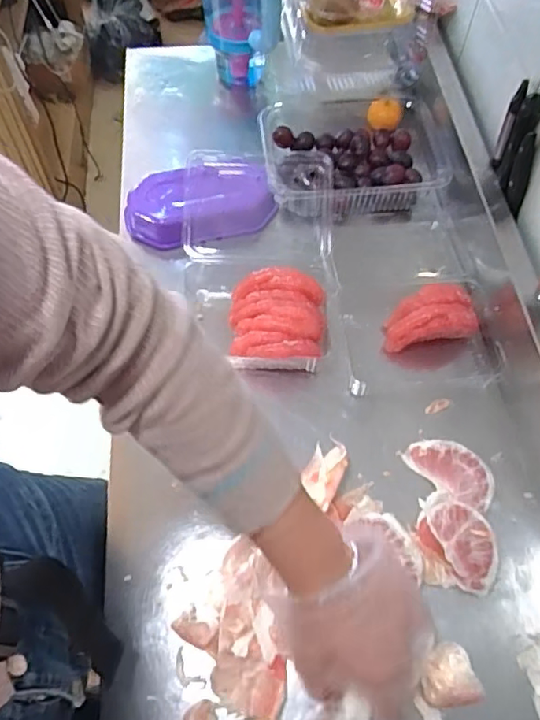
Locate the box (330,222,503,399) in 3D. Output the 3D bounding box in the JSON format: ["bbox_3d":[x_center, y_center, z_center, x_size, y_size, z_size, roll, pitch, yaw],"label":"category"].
[{"bbox_3d":[0.158,-0.081,0.659,0.178,0.049,0.258,-4,60,-3],"label":"box"}]

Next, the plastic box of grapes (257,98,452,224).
[{"bbox_3d":[0.115,-0.281,0.764,0.247,0.064,0.210,-4,60,-3],"label":"plastic box of grapes"}]

